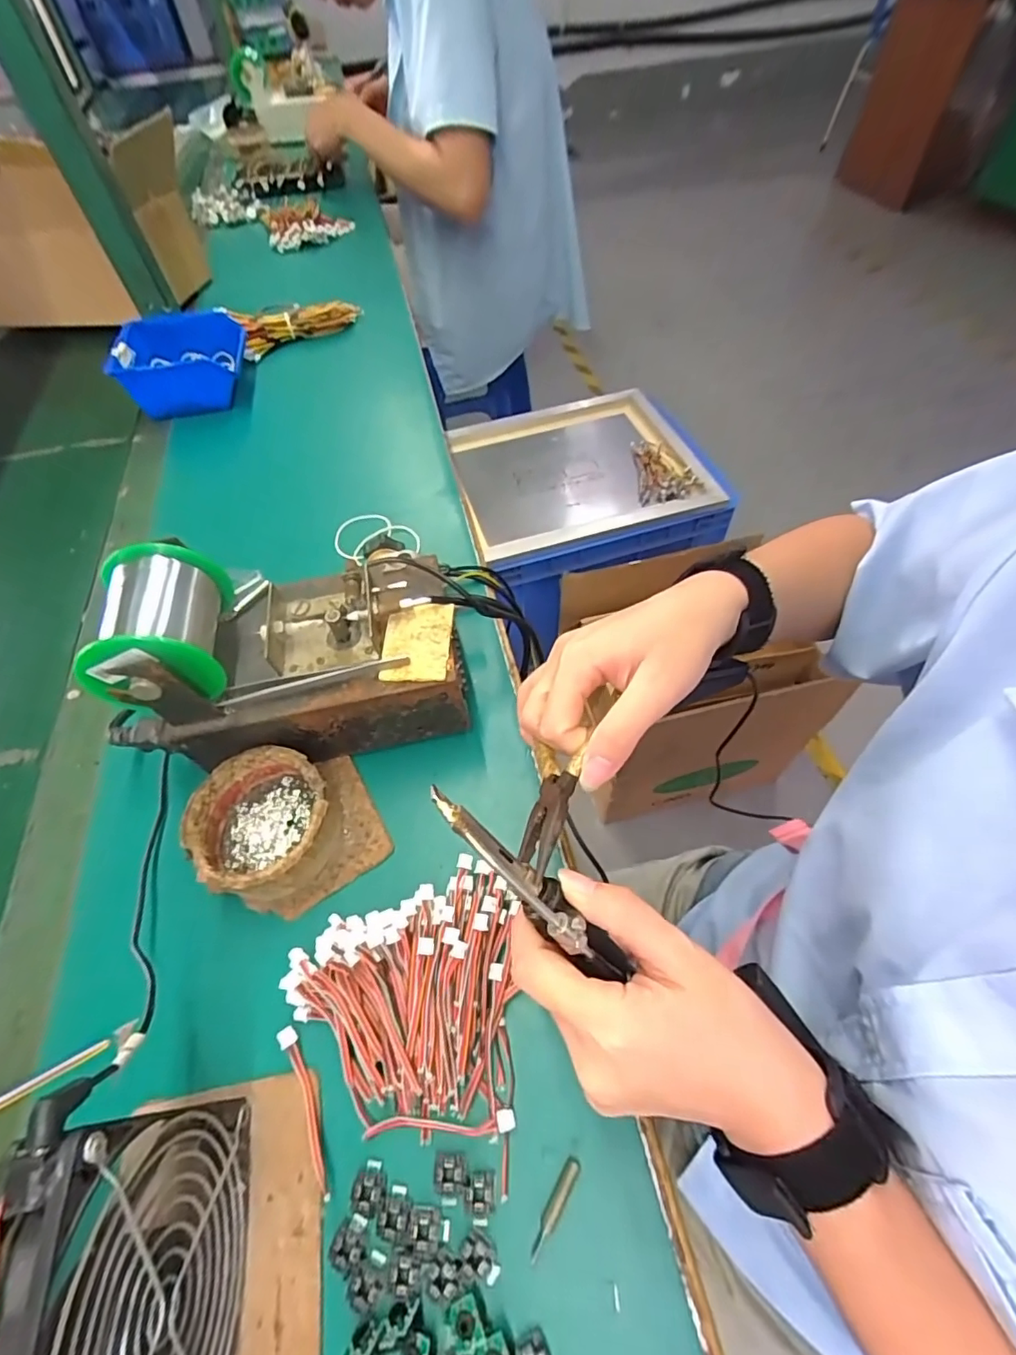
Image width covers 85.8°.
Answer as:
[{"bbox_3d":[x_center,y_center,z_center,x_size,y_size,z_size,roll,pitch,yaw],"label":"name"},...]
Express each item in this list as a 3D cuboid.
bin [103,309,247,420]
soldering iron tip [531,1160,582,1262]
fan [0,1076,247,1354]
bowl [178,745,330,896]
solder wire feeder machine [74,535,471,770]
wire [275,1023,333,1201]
[{"bbox_3d":[-0.380,-0.373,0.648,0.133,0.061,0.129,-14,57,-6],"label":"bin"},{"bbox_3d":[0.021,0.240,0.247,0.007,0.004,0.039,27,62,20],"label":"soldering iron tip"},{"bbox_3d":[-0.138,0.225,0.196,0.033,0.125,0.123,-9,56,-2],"label":"fan"},{"bbox_3d":[-0.149,0.091,0.338,0.084,0.040,0.083,-2,56,3],"label":"bowl"},{"bbox_3d":[-0.146,-0.023,0.359,0.223,0.131,0.129,-13,57,-5],"label":"solder wire feeder machine"},{"bbox_3d":[-0.100,0.213,0.271,0.008,0.008,0.074,-27,58,-13],"label":"wire"}]

